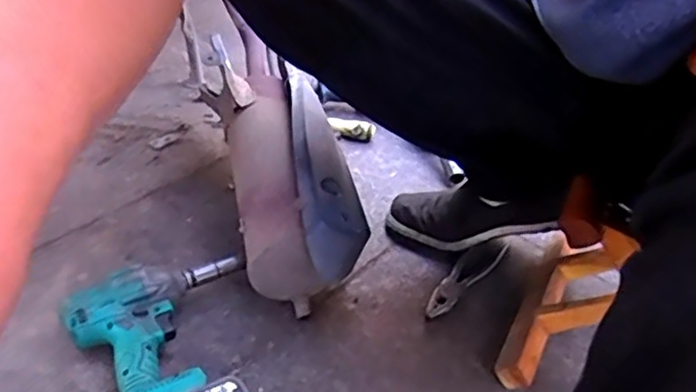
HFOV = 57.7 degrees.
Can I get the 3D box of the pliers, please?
[{"bbox_3d":[0.146,0.099,0.799,0.039,0.017,0.175,30,41,29],"label":"pliers"}]

